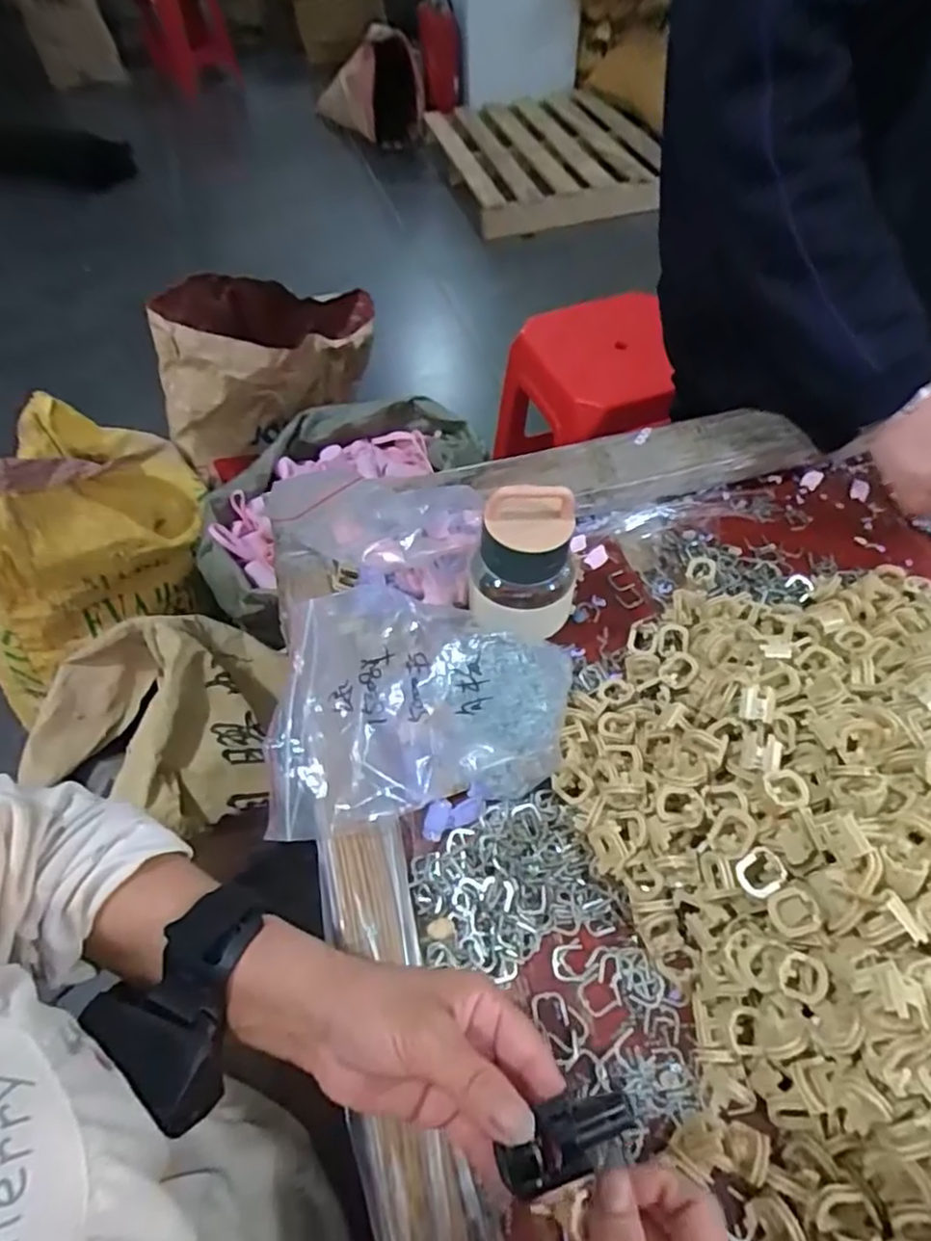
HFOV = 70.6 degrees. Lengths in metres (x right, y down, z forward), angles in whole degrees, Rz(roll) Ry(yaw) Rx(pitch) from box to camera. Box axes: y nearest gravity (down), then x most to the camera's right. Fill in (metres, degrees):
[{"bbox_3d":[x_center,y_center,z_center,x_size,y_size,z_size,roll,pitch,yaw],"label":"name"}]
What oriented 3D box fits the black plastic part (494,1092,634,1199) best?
[{"bbox_3d":[0.039,0.199,0.251,0.054,0.011,0.022,-40,57,7],"label":"black plastic part"}]

